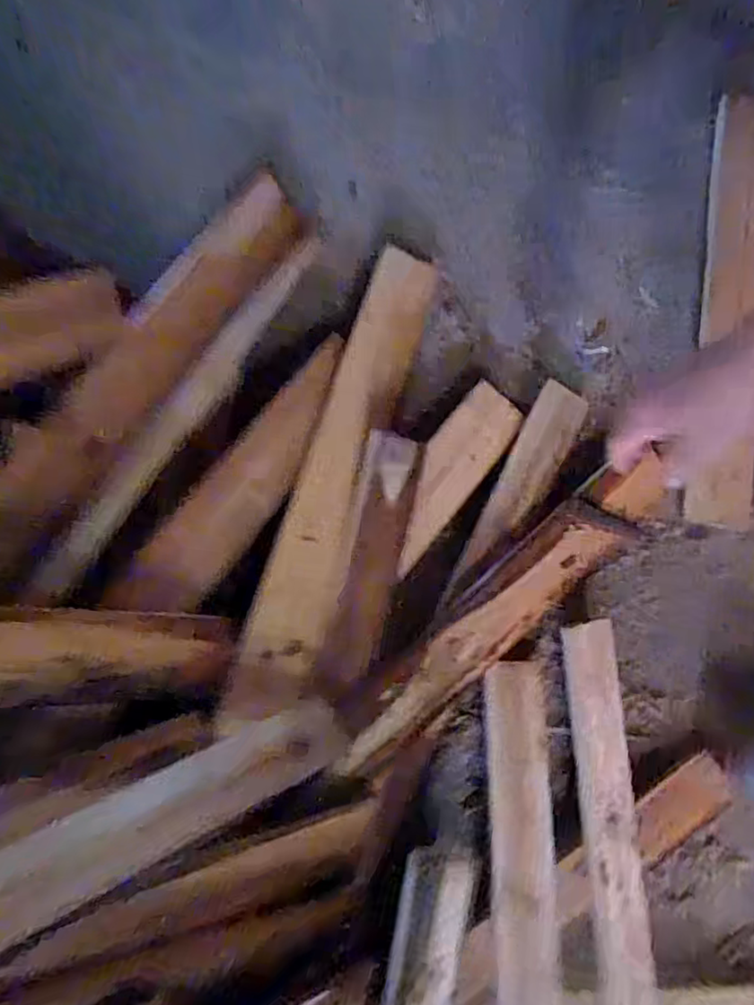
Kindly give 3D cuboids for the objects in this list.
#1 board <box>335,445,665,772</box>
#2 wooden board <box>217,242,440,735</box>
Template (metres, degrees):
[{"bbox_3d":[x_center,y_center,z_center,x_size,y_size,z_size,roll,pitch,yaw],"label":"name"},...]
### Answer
[{"bbox_3d":[0.122,0.094,0.567,0.385,0.034,0.066,-40,81,-13],"label":"board"},{"bbox_3d":[-0.031,-0.040,0.569,0.070,0.016,0.479,20,70,-12],"label":"wooden board"}]

